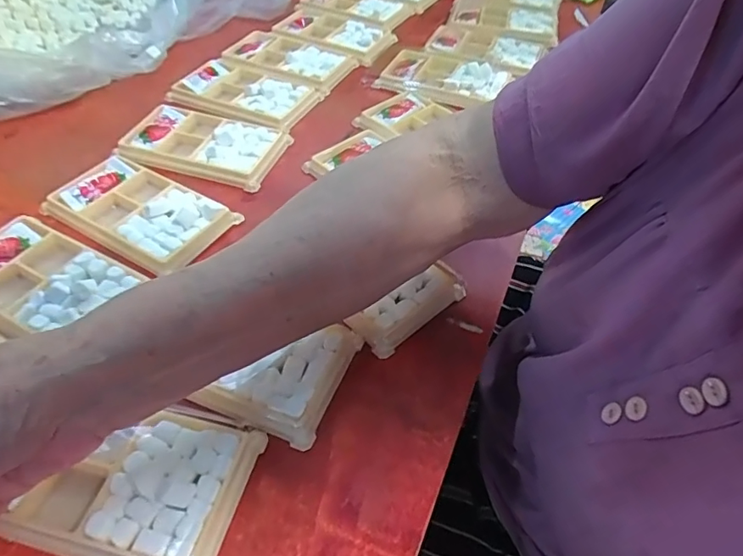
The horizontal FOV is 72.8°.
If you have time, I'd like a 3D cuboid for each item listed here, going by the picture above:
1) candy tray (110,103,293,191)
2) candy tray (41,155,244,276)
[{"bbox_3d":[-0.145,-0.118,0.445,0.127,0.016,0.078,14,50,9],"label":"candy tray"},{"bbox_3d":[-0.177,-0.052,0.384,0.128,0.015,0.074,26,52,18],"label":"candy tray"}]

